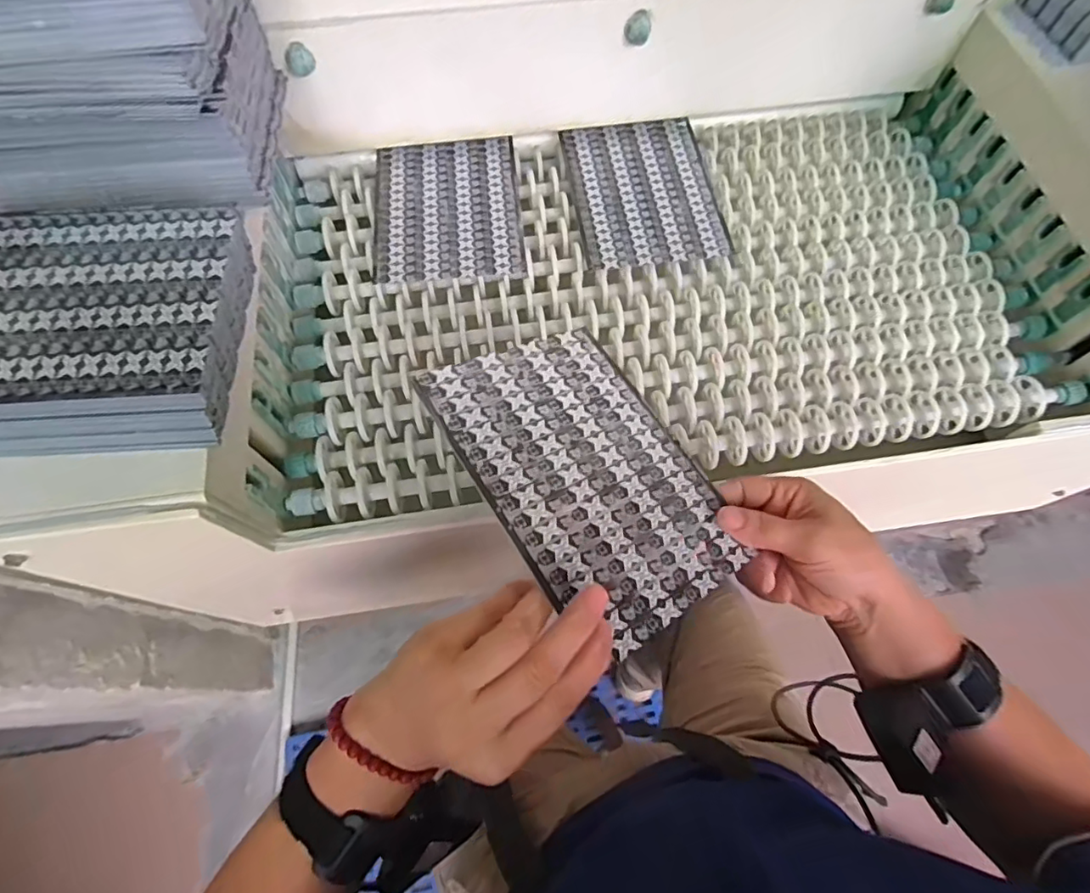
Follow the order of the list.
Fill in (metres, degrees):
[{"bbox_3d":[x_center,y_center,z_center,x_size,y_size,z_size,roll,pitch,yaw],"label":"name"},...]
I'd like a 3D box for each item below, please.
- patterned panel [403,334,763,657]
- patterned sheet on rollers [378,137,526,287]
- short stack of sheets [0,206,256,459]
[{"bbox_3d":[0.028,0.012,0.336,0.140,0.004,0.192,-23,68,-33],"label":"patterned panel"},{"bbox_3d":[-0.097,-0.241,0.555,0.141,0.006,0.181,-5,68,-3],"label":"patterned sheet on rollers"},{"bbox_3d":[-0.290,-0.073,0.345,0.190,0.045,0.152,-3,67,-2],"label":"short stack of sheets"}]

